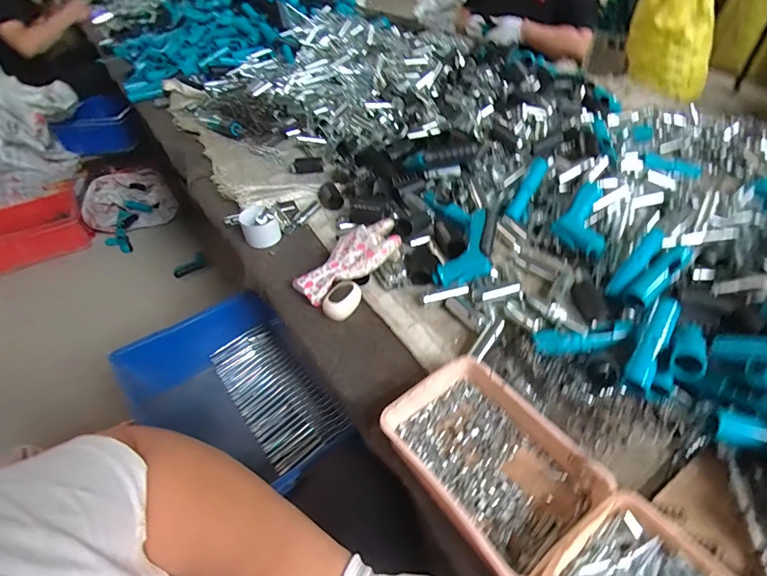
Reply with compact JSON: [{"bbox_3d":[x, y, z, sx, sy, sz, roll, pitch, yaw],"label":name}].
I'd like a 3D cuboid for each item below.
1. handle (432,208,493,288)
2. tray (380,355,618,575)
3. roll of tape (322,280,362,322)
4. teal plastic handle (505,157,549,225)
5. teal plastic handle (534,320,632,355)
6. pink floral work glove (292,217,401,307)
[{"bbox_3d":[0.136,-0.053,0.634,0.073,0.027,0.135,25,82,27],"label":"handle"},{"bbox_3d":[0.109,0.169,0.426,0.145,0.042,0.194,-28,48,-24],"label":"tray"},{"bbox_3d":[-0.060,0.020,0.611,0.037,0.033,0.064,22,49,25],"label":"roll of tape"},{"bbox_3d":[0.267,-0.180,0.765,0.036,0.023,0.134,24,80,26],"label":"teal plastic handle"},{"bbox_3d":[0.242,0.064,0.504,0.110,0.033,0.027,-4,43,0],"label":"teal plastic handle"},{"bbox_3d":[-0.054,-0.047,0.648,0.179,0.021,0.089,-38,52,-14],"label":"pink floral work glove"}]

